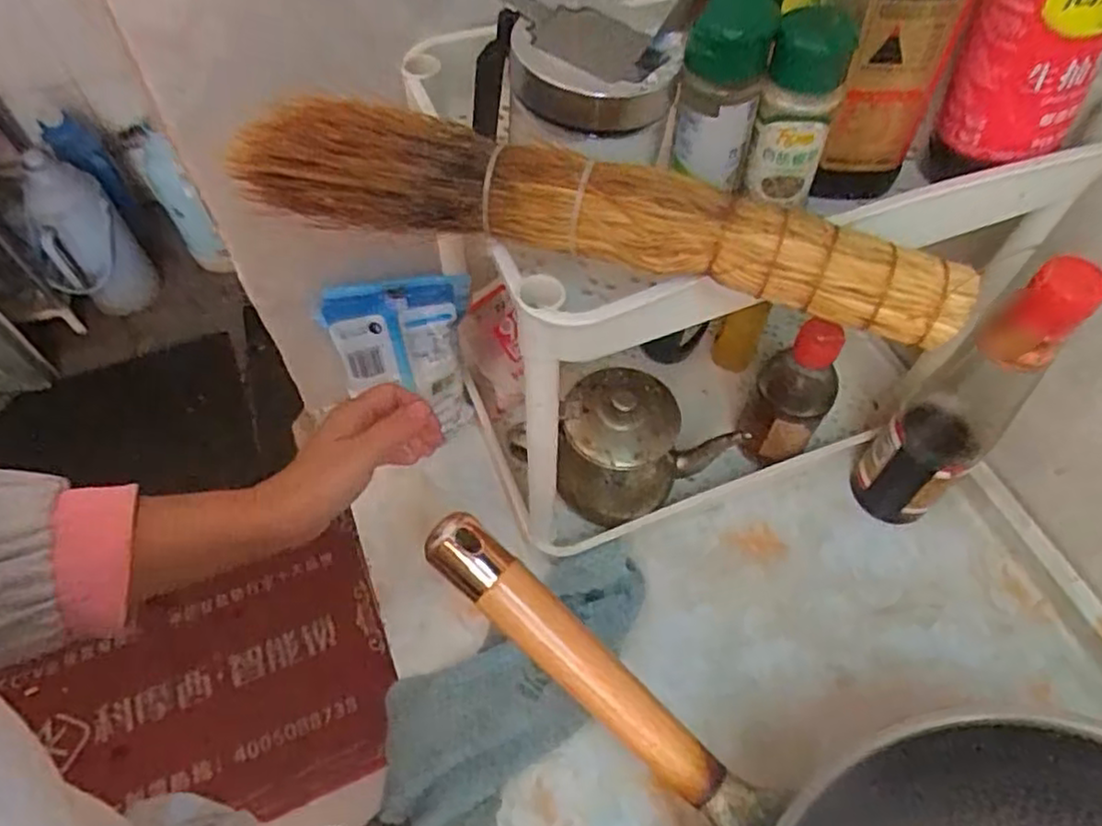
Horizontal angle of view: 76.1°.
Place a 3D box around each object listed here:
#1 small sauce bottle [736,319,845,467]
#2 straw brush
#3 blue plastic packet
[{"bbox_3d":[0.180,-0.003,0.544,0.057,0.145,0.048,33,62,18],"label":"small sauce bottle"},{"bbox_3d":[0.012,-0.083,0.293,0.305,0.040,0.033,14,58,8],"label":"straw brush"},{"bbox_3d":[-0.117,-0.039,0.556,0.106,0.150,0.024,-6,38,-11],"label":"blue plastic packet"}]

